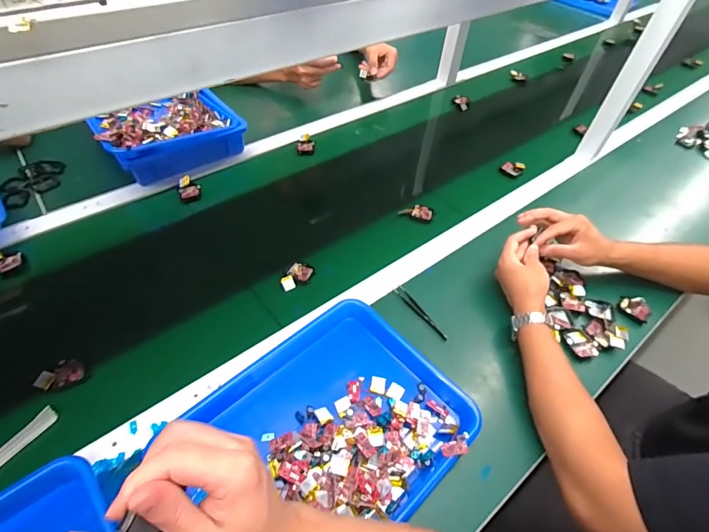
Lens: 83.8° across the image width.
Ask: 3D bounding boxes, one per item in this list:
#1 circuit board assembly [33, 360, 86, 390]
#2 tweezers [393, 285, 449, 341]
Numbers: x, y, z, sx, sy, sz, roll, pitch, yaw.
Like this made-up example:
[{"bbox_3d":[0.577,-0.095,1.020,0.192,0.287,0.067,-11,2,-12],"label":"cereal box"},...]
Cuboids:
[{"bbox_3d":[-0.388,0.141,0.521,0.054,0.016,0.034,-18,54,-18],"label":"circuit board assembly"},{"bbox_3d":[0.101,0.072,0.611,0.016,0.004,0.113,-26,57,-24],"label":"tweezers"}]

